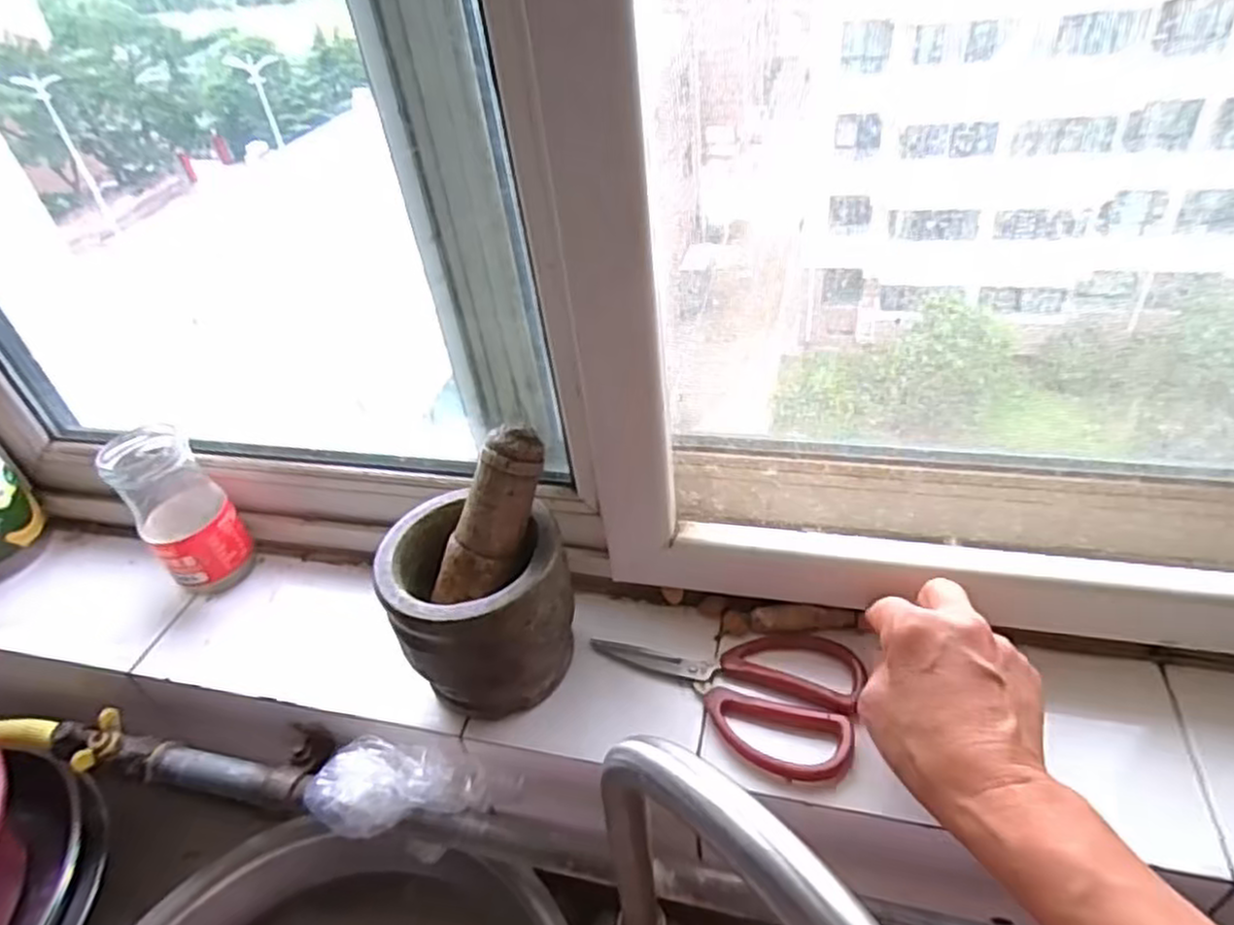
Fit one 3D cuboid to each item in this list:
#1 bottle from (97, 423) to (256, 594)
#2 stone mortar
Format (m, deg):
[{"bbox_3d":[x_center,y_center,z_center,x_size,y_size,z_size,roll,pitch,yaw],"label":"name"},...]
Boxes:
[{"bbox_3d":[-0.314,0.039,0.533,0.056,0.126,0.057,28,51,36],"label":"bottle"},{"bbox_3d":[-0.077,0.092,0.447,0.100,0.118,0.101,-4,39,4],"label":"stone mortar"}]

